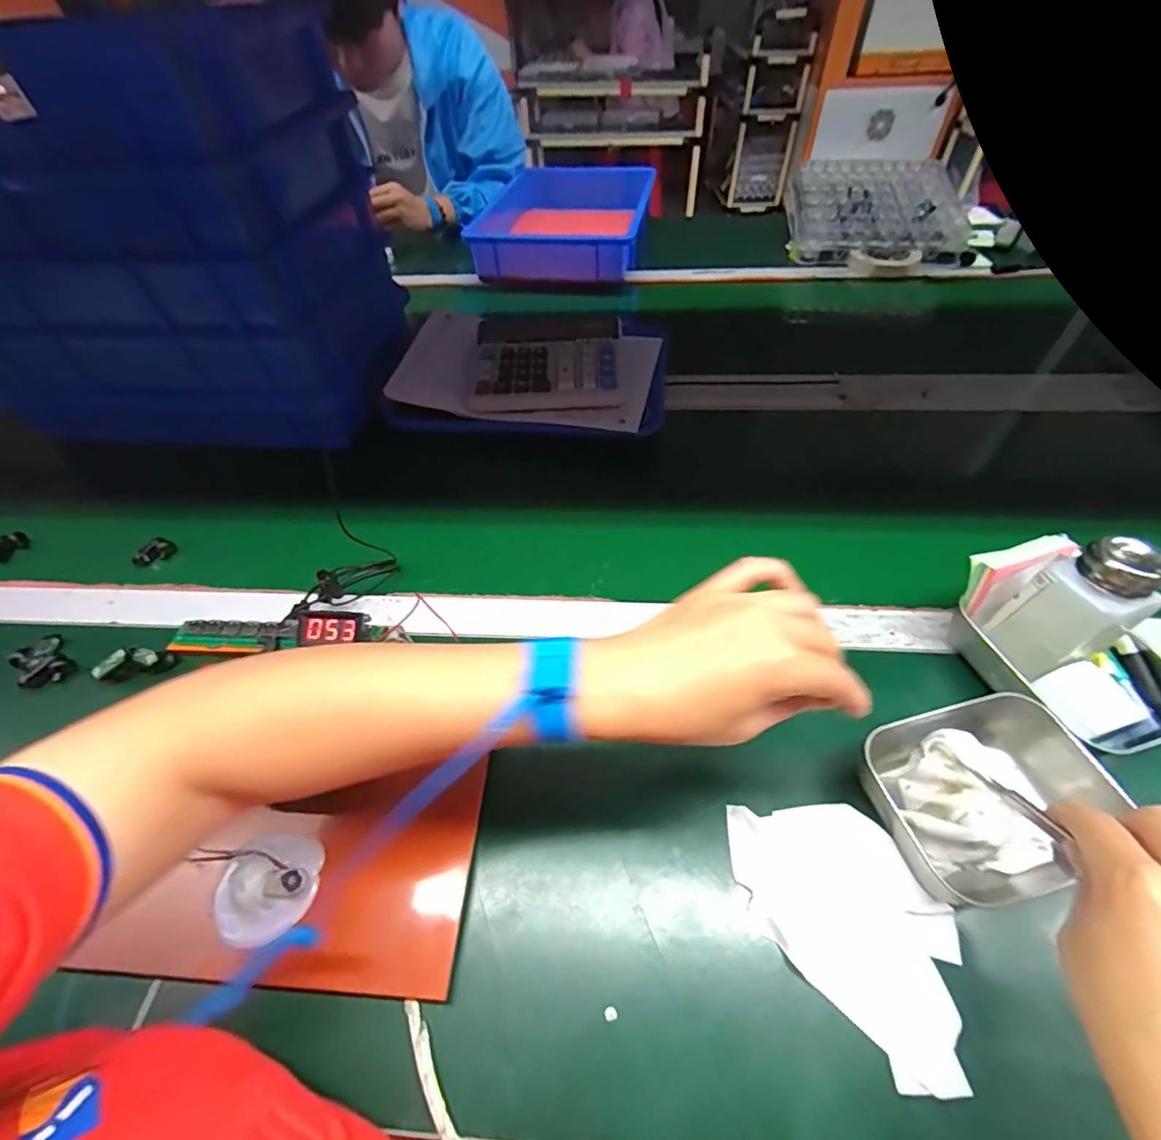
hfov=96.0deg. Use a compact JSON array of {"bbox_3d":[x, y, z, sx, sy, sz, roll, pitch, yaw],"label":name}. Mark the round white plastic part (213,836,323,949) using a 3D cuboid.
[{"bbox_3d":[-0.197,0.198,0.327,0.058,0.021,0.058,-1,51,2],"label":"round white plastic part"}]

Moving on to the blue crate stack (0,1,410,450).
[{"bbox_3d":[-0.454,-0.347,0.591,0.391,0.348,0.308,-2,51,1],"label":"blue crate stack"}]

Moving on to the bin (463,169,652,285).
[{"bbox_3d":[-0.029,-0.648,0.986,0.301,0.091,0.374,3,51,5],"label":"bin"}]

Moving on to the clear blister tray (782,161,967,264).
[{"bbox_3d":[0.502,-0.621,0.889,0.265,0.048,0.234,0,66,6],"label":"clear blister tray"}]

